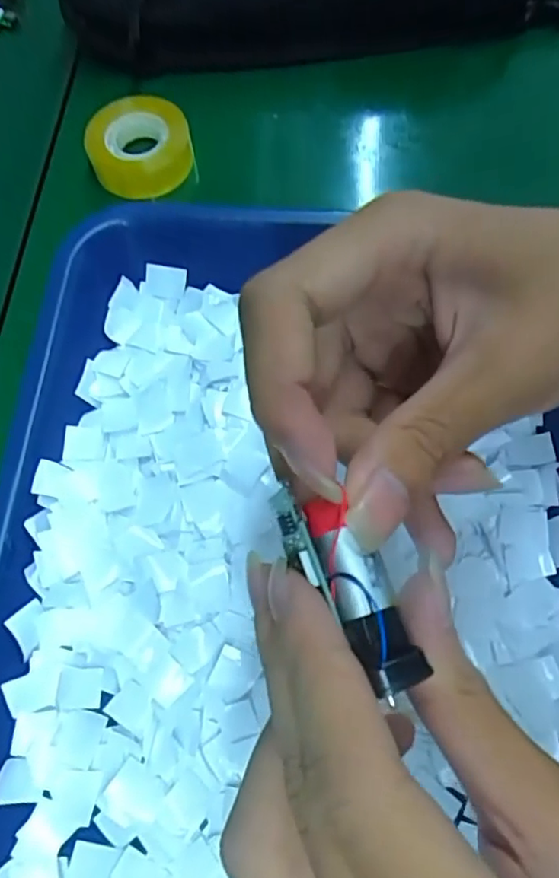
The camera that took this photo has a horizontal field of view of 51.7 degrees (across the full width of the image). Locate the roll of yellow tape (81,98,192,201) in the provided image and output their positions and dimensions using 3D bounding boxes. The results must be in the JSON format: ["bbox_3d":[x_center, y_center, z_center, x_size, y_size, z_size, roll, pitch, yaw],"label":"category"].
[{"bbox_3d":[-0.079,-0.166,0.327,0.054,0.024,0.049,3,69,0],"label":"roll of yellow tape"}]

